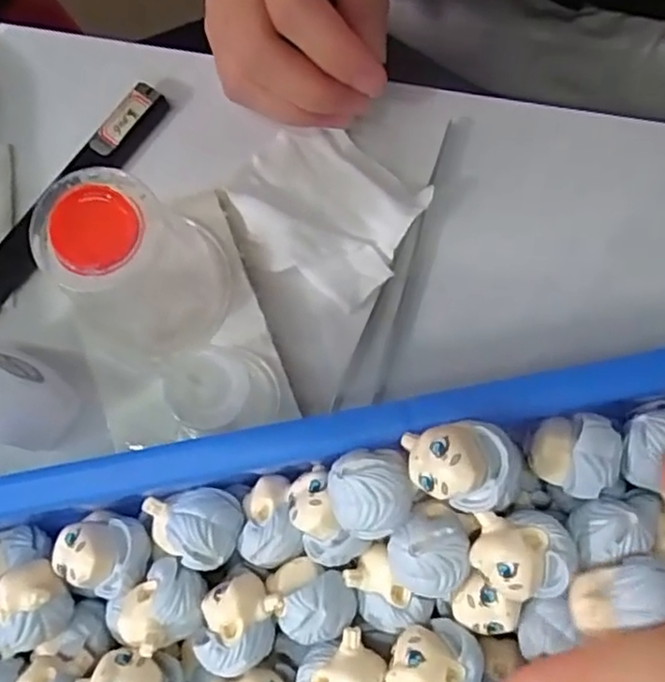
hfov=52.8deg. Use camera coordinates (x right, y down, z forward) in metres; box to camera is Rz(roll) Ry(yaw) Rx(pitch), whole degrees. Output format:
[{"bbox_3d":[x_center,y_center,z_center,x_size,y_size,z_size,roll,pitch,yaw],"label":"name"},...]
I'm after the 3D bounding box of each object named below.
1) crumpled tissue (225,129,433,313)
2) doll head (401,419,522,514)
[{"bbox_3d":[-0.003,-0.053,0.265,0.068,0.013,0.060,35,80,9],"label":"crumpled tissue"},{"bbox_3d":[0.035,0.034,0.181,0.028,0.019,0.023,0,77,1],"label":"doll head"}]

